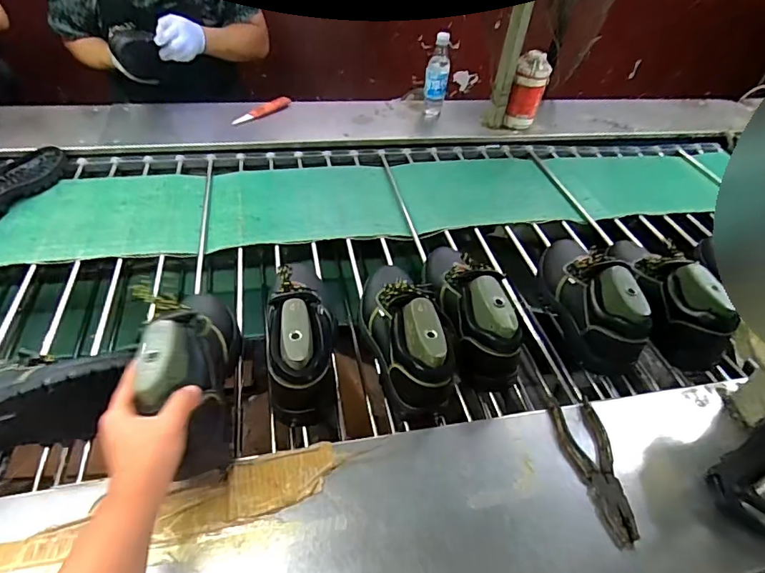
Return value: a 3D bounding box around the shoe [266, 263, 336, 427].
[{"bbox_3d":[-0.129,0.044,0.734,0.106,0.134,0.301,0,45,-6],"label":"shoe"}]

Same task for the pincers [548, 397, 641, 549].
[{"bbox_3d":[0.275,0.227,0.616,0.066,0.024,0.188,-2,45,-8],"label":"pincers"}]

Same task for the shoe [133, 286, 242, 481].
[{"bbox_3d":[-0.231,0.092,0.585,0.092,0.135,0.238,-2,39,-10],"label":"shoe"}]

